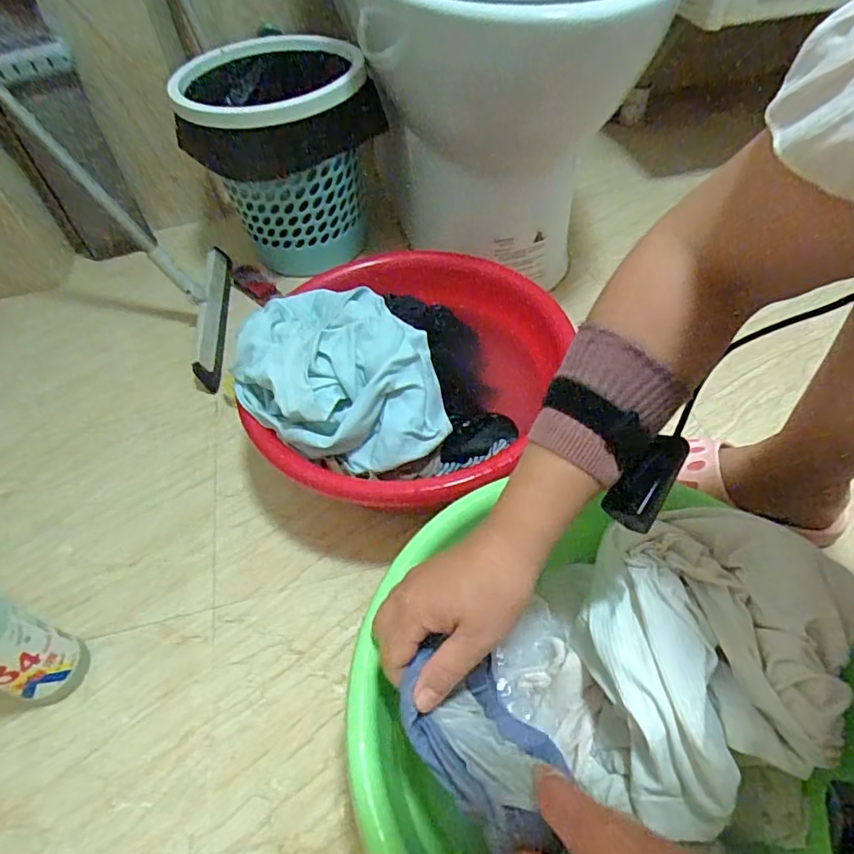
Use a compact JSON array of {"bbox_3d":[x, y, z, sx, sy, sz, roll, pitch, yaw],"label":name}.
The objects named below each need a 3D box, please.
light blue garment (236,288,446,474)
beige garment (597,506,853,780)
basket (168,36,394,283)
[{"bbox_3d":[-0.084,-0.059,0.555,0.236,0.081,0.180,27,58,24],"label":"light blue garment"},{"bbox_3d":[0.235,0.130,0.400,0.119,0.072,0.193,-22,53,-13],"label":"beige garment"},{"bbox_3d":[-0.221,-0.406,0.846,0.234,0.269,0.239,-22,53,-13],"label":"basket"}]

